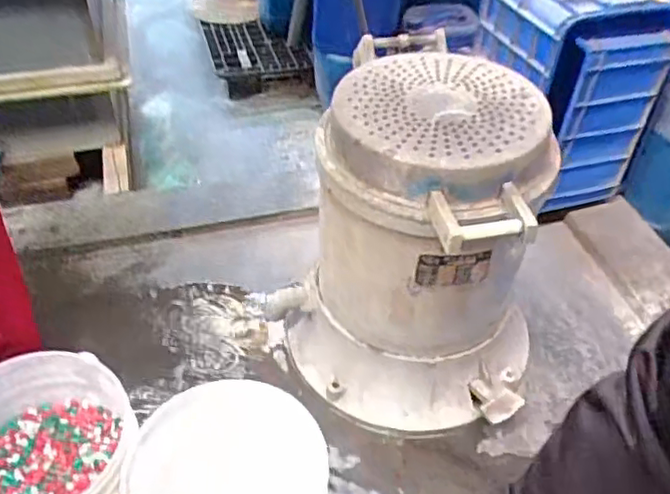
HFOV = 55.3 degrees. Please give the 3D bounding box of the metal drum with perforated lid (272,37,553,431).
[{"bbox_3d":[0.149,-0.010,1.408,0.524,0.673,0.526,1,43,-2],"label":"metal drum with perforated lid"}]

